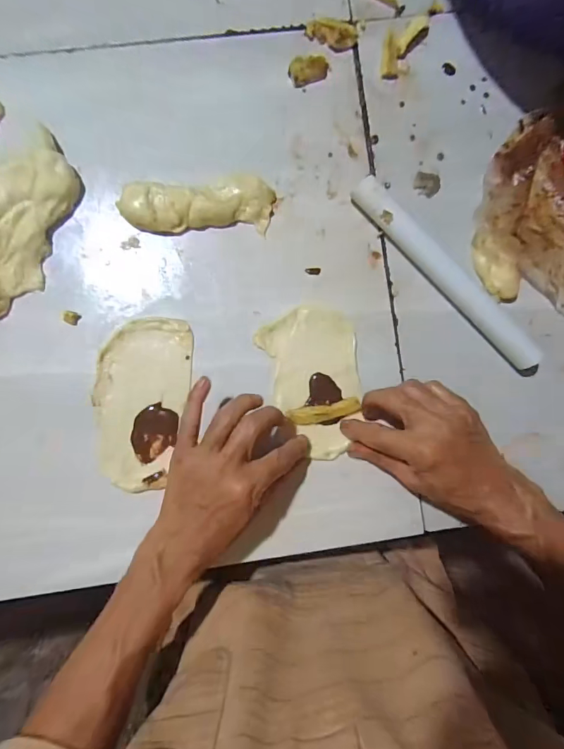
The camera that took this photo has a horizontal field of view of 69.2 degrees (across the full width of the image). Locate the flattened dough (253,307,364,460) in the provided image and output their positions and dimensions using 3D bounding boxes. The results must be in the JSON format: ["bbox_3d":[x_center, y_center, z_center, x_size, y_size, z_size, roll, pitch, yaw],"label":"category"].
[{"bbox_3d":[0.036,0.006,0.385,0.086,0.004,0.136,-19,89,-3],"label":"flattened dough"}]

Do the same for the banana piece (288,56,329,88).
[{"bbox_3d":[0.027,-0.288,0.386,0.039,0.015,0.017,-19,89,-3],"label":"banana piece"}]

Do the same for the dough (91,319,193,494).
[{"bbox_3d":[-0.130,0.025,0.374,0.081,0.008,0.154,7,88,-2],"label":"dough"}]

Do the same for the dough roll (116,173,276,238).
[{"bbox_3d":[-0.076,-0.156,0.374,0.134,0.023,0.049,0,88,-2],"label":"dough roll"}]

